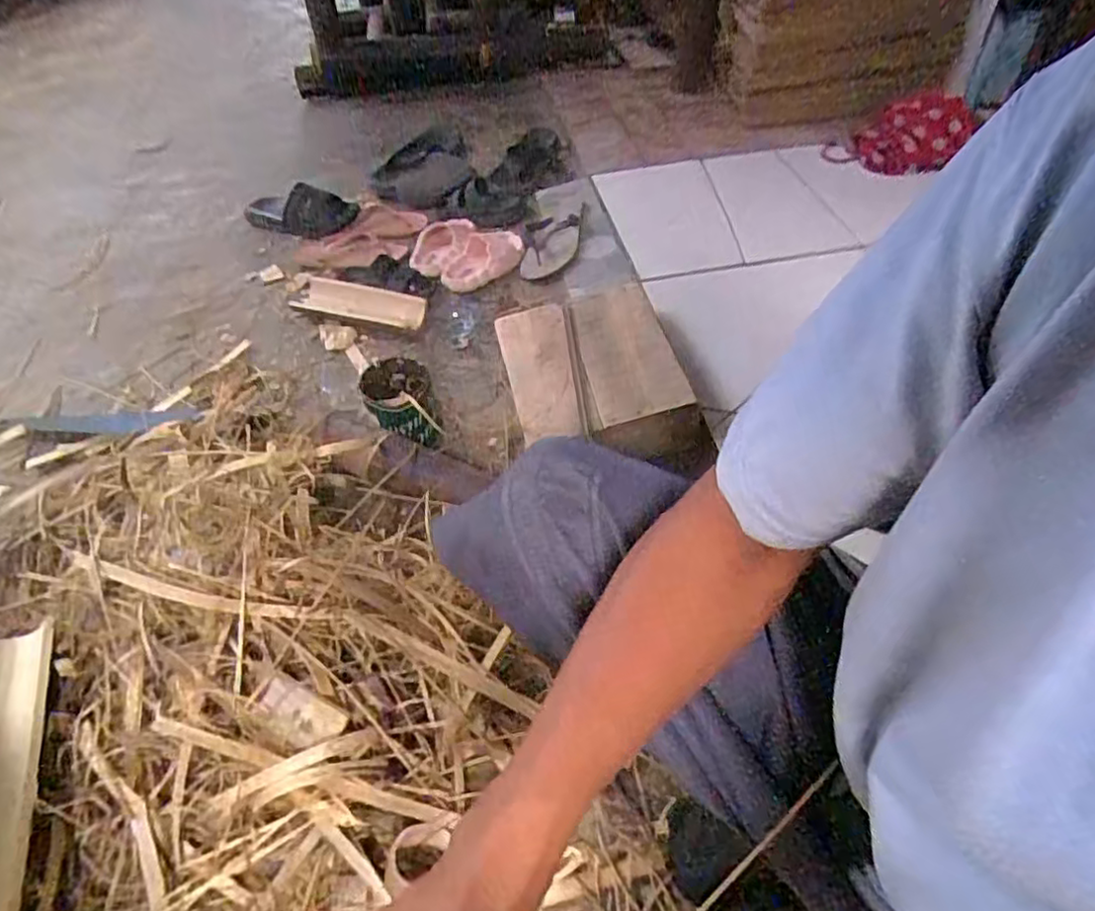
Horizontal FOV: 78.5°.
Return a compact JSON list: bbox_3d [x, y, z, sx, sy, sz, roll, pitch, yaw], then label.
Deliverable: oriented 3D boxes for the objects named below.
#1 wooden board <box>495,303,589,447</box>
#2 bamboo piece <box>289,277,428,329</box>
[{"bbox_3d":[-0.007,-0.125,0.956,0.103,0.015,0.268,-9,57,-3],"label":"wooden board"},{"bbox_3d":[-0.331,-0.273,1.170,0.233,0.027,0.080,9,50,11],"label":"bamboo piece"}]

